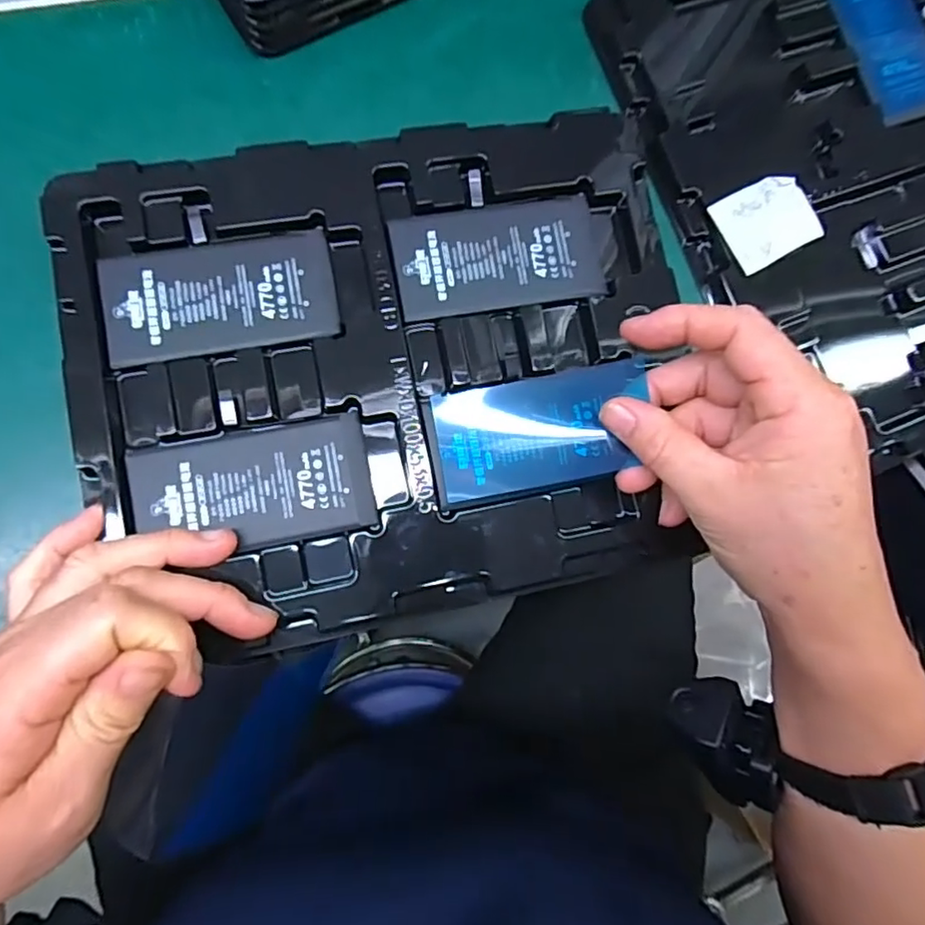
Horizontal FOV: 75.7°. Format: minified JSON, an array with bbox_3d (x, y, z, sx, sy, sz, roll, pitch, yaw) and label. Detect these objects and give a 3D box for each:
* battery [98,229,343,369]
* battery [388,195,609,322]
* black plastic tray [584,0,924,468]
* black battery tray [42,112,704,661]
[{"bbox_3d":[-0.107,-0.074,0.265,0.097,0.007,0.052,-11,84,-7],"label":"battery"},{"bbox_3d":[0.018,-0.097,0.282,0.098,0.004,0.051,-10,83,-6],"label":"battery"},{"bbox_3d":[0.211,-0.148,0.306,0.210,0.011,0.272,-25,85,-8],"label":"black plastic tray"},{"bbox_3d":[-0.028,-0.043,0.270,0.271,0.017,0.218,-10,83,-6],"label":"black battery tray"}]

